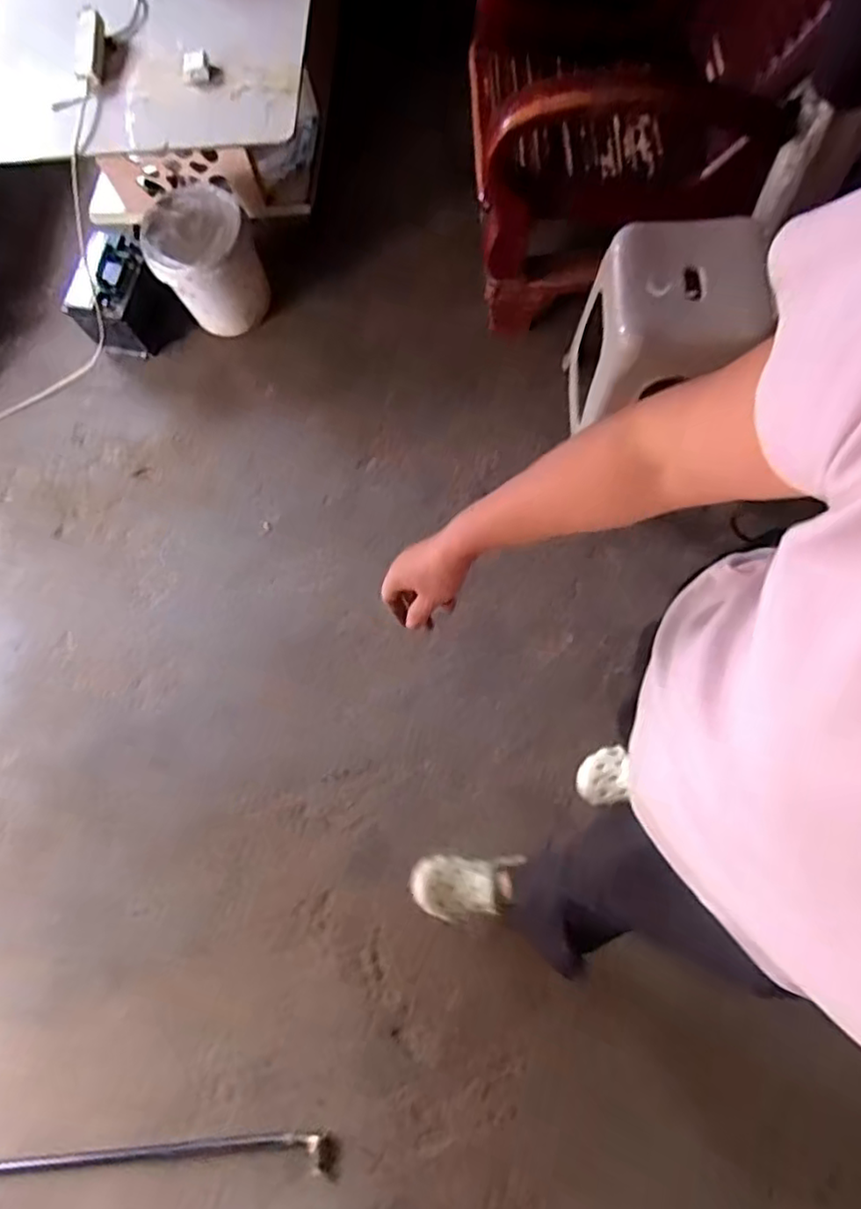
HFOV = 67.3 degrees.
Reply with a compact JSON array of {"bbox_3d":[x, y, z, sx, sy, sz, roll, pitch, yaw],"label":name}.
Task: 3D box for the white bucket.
[{"bbox_3d":[-0.540,-0.827,1.573,0.231,0.258,0.248,-1,75,4],"label":"white bucket"}]

